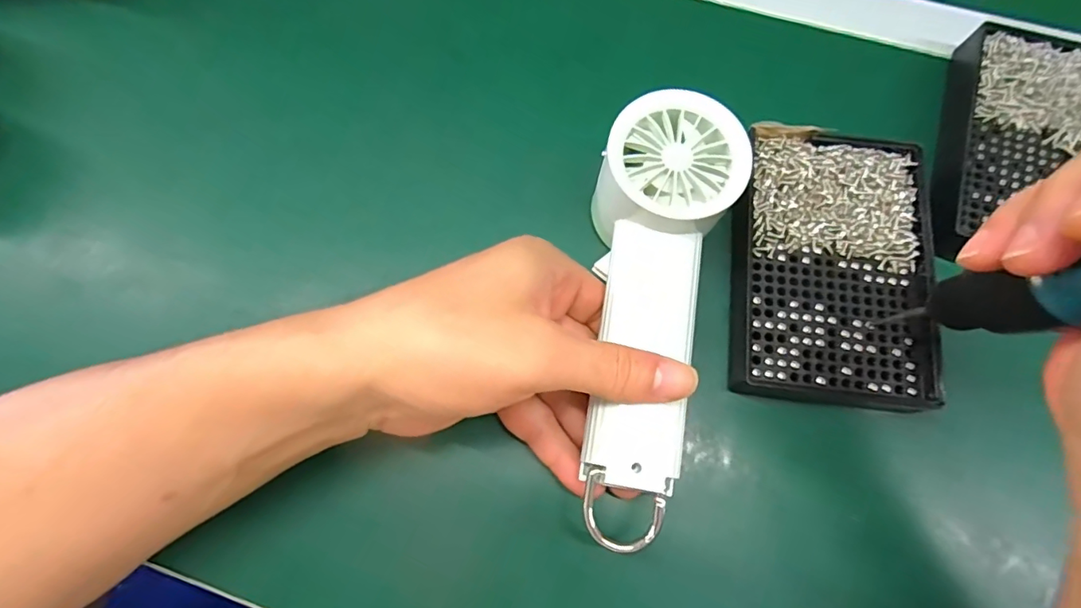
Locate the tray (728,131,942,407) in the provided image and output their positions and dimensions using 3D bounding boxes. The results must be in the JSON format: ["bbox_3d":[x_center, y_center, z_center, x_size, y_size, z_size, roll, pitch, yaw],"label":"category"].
[{"bbox_3d":[0.145,-0.021,0.258,0.090,0.019,0.137,6,74,3],"label":"tray"}]

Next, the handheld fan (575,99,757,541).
[{"bbox_3d":[0.047,0.003,0.227,0.059,0.035,0.191,10,79,4],"label":"handheld fan"}]

